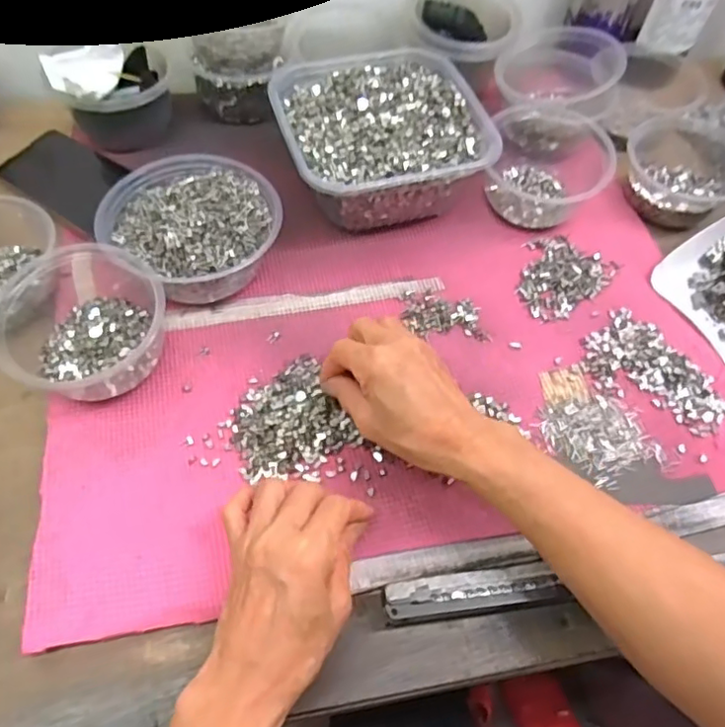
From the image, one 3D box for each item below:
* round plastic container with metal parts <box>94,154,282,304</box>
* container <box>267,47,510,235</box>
[{"bbox_3d":[-0.138,-0.112,0.482,0.141,0.059,0.121,35,64,15],"label":"round plastic container with metal parts"},{"bbox_3d":[0.012,-0.203,0.539,0.171,0.072,0.170,-15,62,-12],"label":"container"}]

